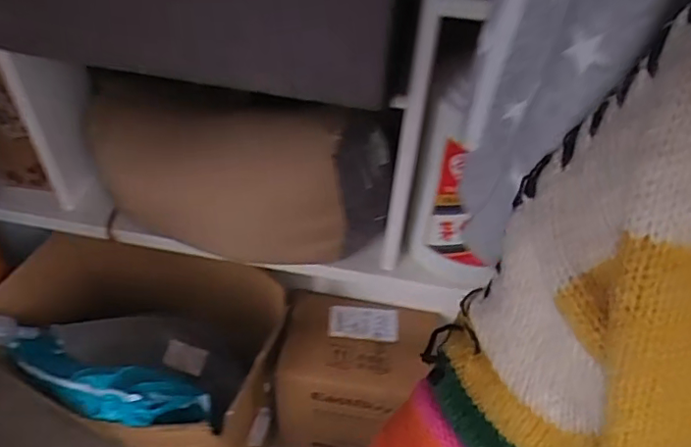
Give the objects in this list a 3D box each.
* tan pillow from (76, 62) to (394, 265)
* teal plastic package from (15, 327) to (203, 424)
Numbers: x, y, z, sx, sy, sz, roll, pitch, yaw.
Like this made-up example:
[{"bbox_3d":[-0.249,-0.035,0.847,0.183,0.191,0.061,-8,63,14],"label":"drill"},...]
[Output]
[{"bbox_3d":[-0.140,-0.082,0.837,0.437,0.295,0.170,0,47,-6],"label":"tan pillow"},{"bbox_3d":[-0.410,0.254,0.922,0.382,0.123,0.123,16,47,9],"label":"teal plastic package"}]

